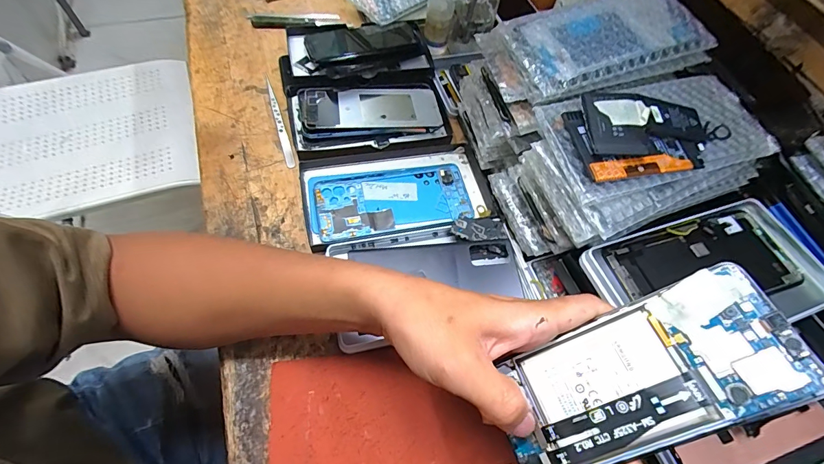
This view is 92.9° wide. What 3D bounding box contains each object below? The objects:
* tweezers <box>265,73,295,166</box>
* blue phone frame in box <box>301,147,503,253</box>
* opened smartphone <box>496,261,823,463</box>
[{"bbox_3d":[-0.155,-0.130,0.453,0.010,0.017,0.135,-15,63,-14],"label":"tweezers"},{"bbox_3d":[-0.014,-0.041,0.422,0.195,0.020,0.105,-10,62,-11],"label":"blue phone frame in box"},{"bbox_3d":[0.122,0.081,0.214,0.150,0.010,0.070,-32,64,13],"label":"opened smartphone"}]

